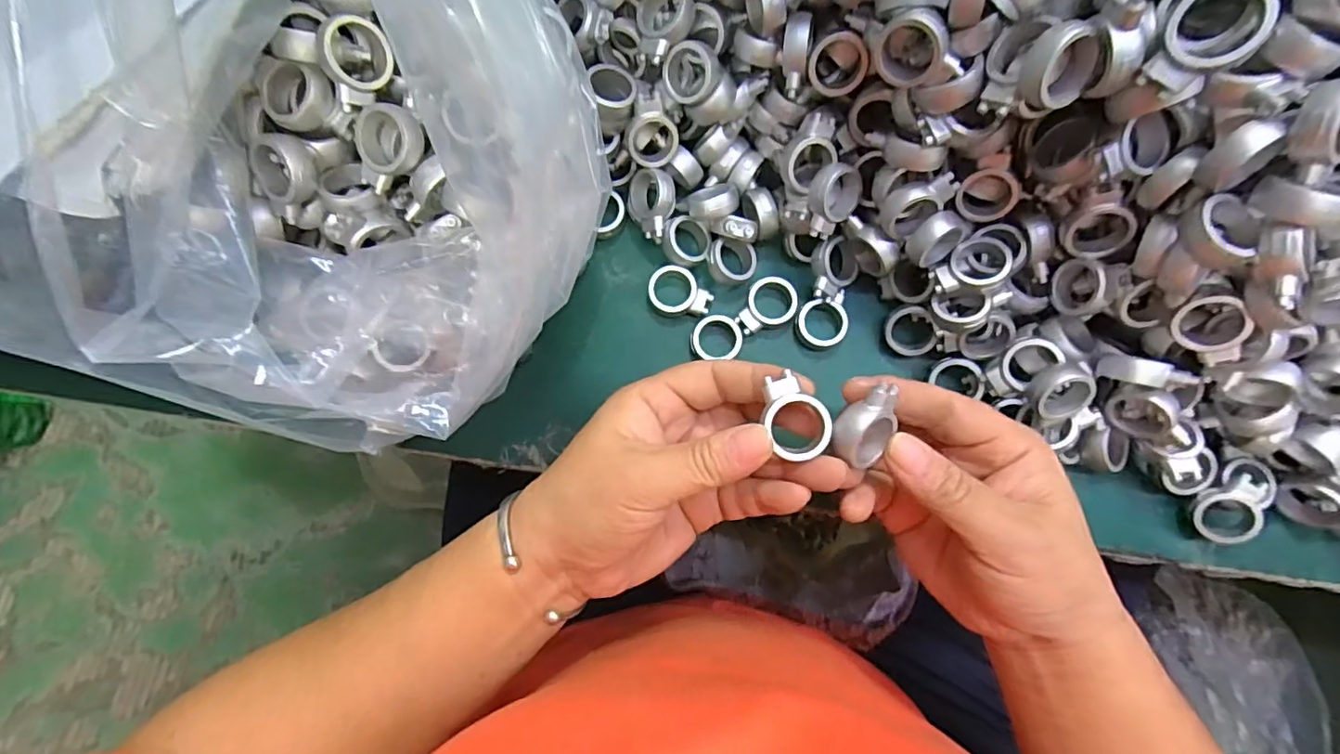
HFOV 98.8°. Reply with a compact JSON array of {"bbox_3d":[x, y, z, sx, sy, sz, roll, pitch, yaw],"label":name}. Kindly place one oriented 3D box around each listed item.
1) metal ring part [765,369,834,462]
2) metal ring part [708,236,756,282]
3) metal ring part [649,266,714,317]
[{"bbox_3d":[0.048,0.015,0.218,0.023,0.006,0.032,-22,82,-1],"label":"metal ring part"},{"bbox_3d":[0.034,-0.062,0.305,0.028,0.014,0.021,3,100,-23],"label":"metal ring part"},{"bbox_3d":[0.006,-0.044,0.306,0.034,0.009,0.025,23,83,5],"label":"metal ring part"}]

